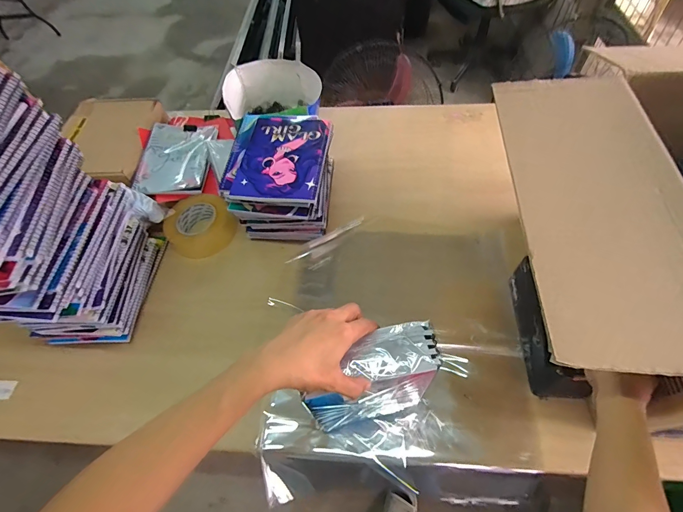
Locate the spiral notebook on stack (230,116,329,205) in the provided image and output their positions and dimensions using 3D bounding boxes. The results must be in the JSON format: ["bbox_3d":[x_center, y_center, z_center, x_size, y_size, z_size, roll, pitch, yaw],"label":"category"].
[{"bbox_3d":[-0.100,-0.180,0.619,0.145,0.017,0.201,3,58,6],"label":"spiral notebook on stack"}]

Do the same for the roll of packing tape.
[{"bbox_3d":[-0.287,-0.060,0.721,0.128,0.059,0.126,-33,61,-15],"label":"roll of packing tape"}]

